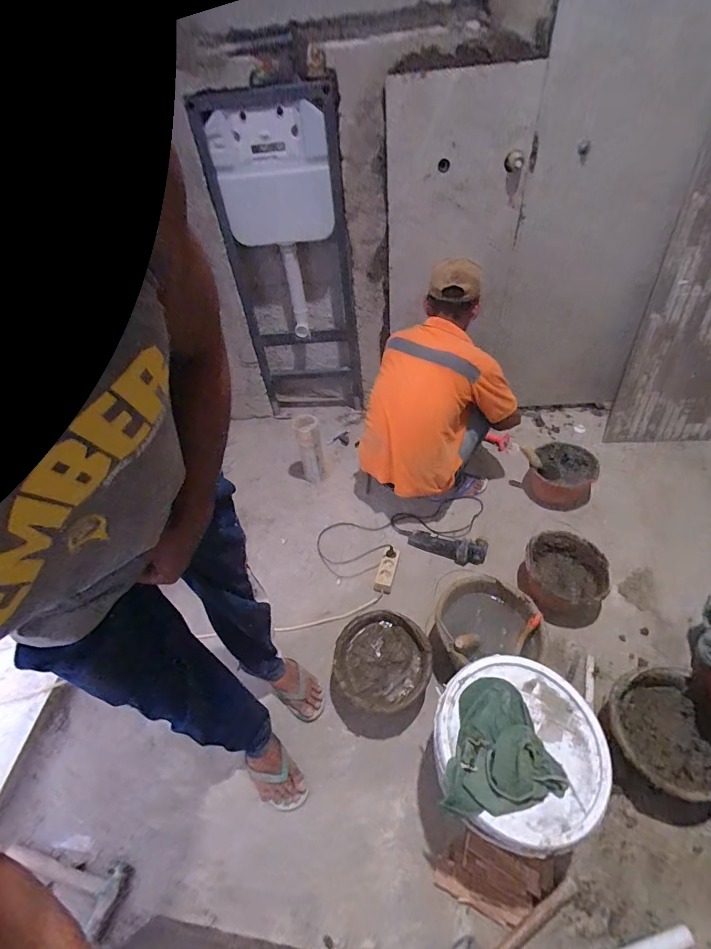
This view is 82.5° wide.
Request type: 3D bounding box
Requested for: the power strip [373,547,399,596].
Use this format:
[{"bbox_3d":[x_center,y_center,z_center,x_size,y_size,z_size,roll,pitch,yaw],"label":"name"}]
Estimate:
[{"bbox_3d":[0.110,0.334,1.424,0.066,0.043,0.171,10,47,17],"label":"power strip"}]

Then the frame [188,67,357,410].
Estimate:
[{"bbox_3d":[-0.272,-0.834,1.778,0.510,1.246,0.239,-3,44,3],"label":"frame"}]

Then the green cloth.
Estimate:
[{"bbox_3d":[0.282,0.514,0.750,0.194,0.076,0.228,12,47,18],"label":"green cloth"}]

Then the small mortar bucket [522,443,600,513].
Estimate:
[{"bbox_3d":[0.801,0.013,1.606,0.257,0.188,0.197,22,51,26],"label":"small mortar bucket"}]

